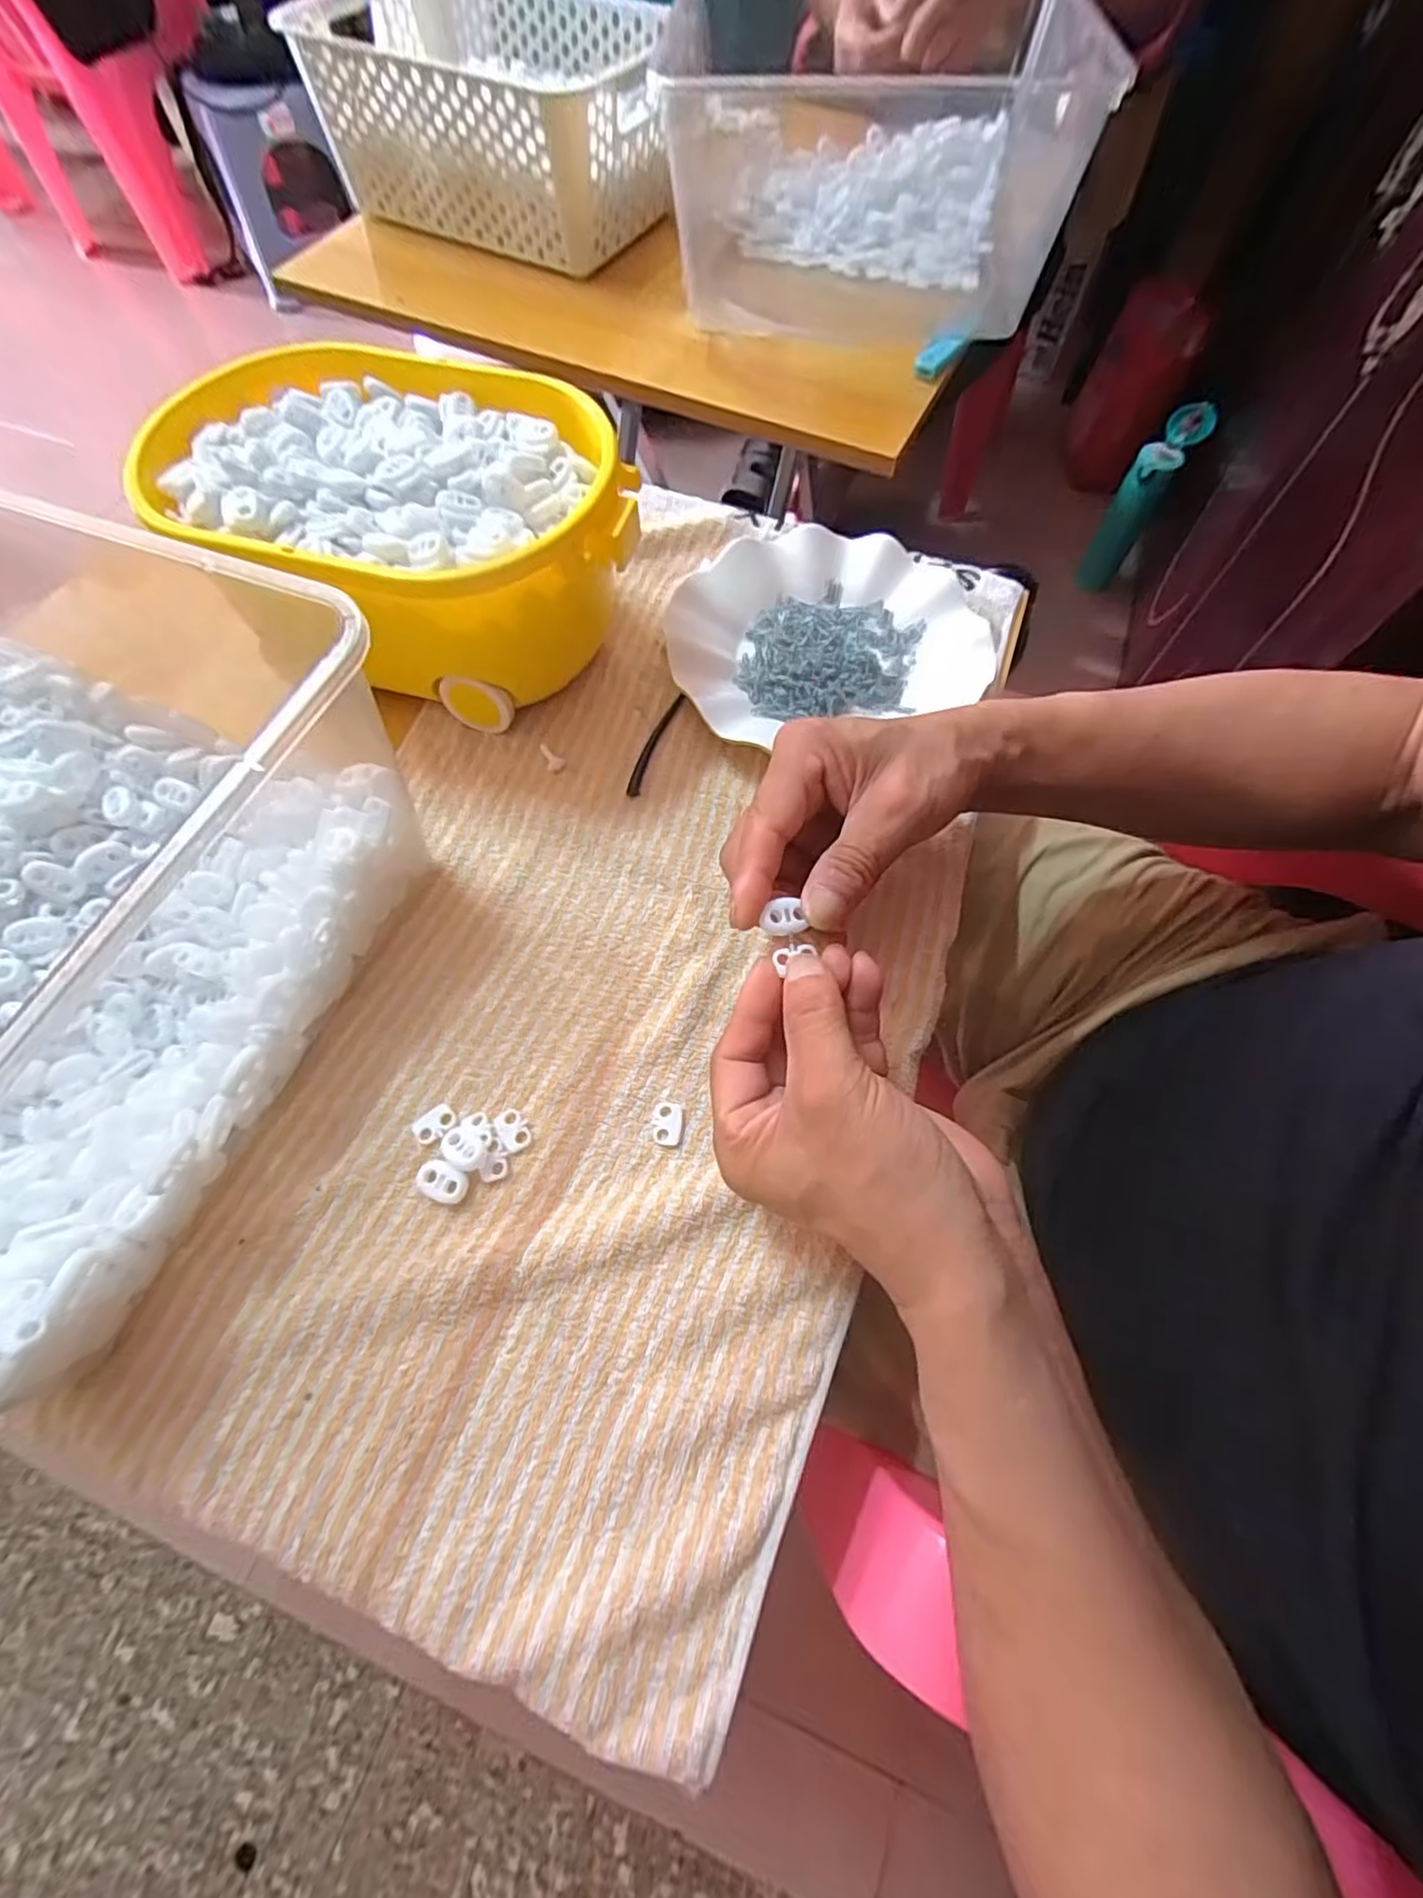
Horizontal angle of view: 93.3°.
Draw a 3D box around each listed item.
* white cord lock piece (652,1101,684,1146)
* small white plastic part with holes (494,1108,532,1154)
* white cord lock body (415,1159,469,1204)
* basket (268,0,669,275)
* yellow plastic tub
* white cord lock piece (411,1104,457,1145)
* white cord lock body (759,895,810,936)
[{"bbox_3d":[-0.020,0.078,0.301,0.014,0.004,0.019,7,66,2],"label":"white cord lock piece"},{"bbox_3d":[-0.088,0.080,0.299,0.012,0.004,0.020,-32,70,-14],"label":"small white plastic part with holes"},{"bbox_3d":[-0.115,0.100,0.289,0.022,0.009,0.015,21,67,8],"label":"white cord lock body"},{"bbox_3d":[-0.187,-0.741,0.604,0.298,0.114,0.204,29,69,12],"label":"basket"},{"bbox_3d":[-0.160,-0.221,0.374,0.246,0.104,0.169,13,66,5],"label":"yellow plastic tub"},{"bbox_3d":[-0.123,0.078,0.298,0.018,0.004,0.013,-35,71,-15],"label":"white cord lock piece"},{"bbox_3d":[0.029,-0.013,0.273,0.018,0.004,0.015,-16,67,-8],"label":"white cord lock body"}]

